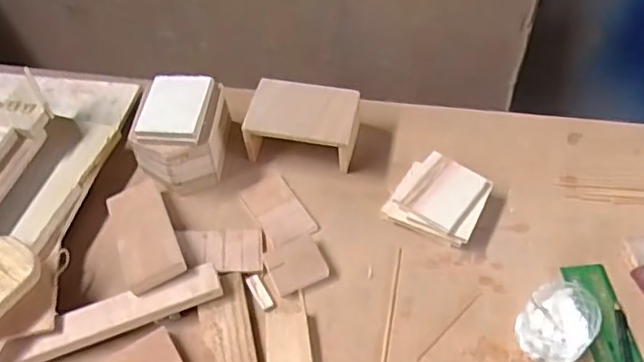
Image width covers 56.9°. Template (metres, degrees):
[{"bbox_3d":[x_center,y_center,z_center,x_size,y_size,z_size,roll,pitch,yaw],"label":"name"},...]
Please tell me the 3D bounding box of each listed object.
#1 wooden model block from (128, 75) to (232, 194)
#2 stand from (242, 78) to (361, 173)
[{"bbox_3d":[-0.178,-0.062,0.750,0.104,0.095,0.123,1,54,4],"label":"wooden model block"},{"bbox_3d":[-0.024,-0.072,0.766,0.136,0.068,0.089,6,55,8],"label":"stand"}]

